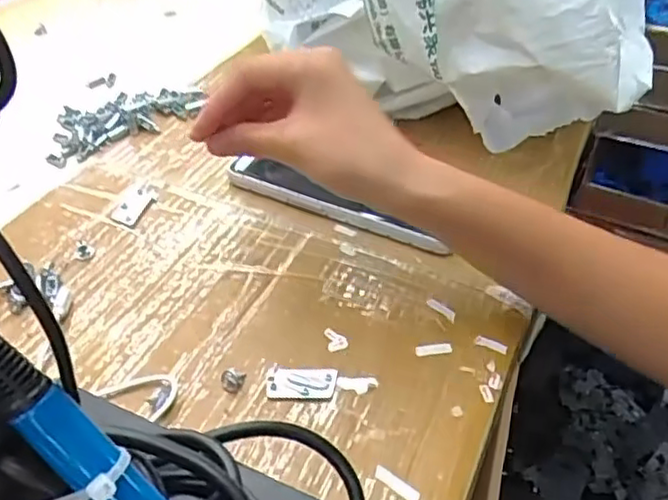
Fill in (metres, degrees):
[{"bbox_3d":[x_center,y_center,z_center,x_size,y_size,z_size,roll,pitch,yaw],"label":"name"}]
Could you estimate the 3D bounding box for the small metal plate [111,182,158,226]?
[{"bbox_3d":[-0.133,-0.031,0.440,0.022,0.005,0.042,14,43,11],"label":"small metal plate"}]

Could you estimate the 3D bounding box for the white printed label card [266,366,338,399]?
[{"bbox_3d":[-0.016,0.067,0.335,0.034,0.004,0.019,2,42,-2],"label":"white printed label card"}]

